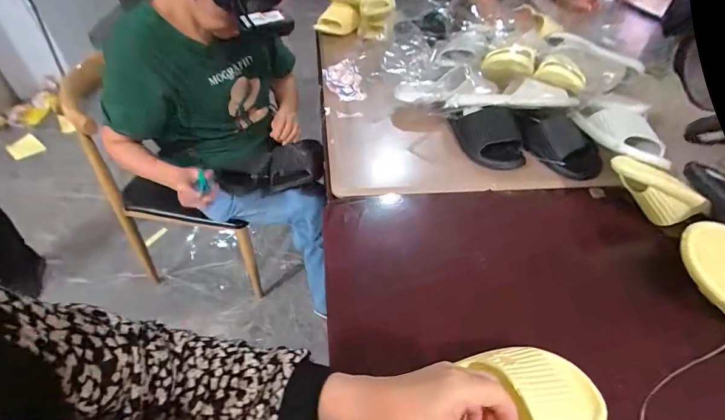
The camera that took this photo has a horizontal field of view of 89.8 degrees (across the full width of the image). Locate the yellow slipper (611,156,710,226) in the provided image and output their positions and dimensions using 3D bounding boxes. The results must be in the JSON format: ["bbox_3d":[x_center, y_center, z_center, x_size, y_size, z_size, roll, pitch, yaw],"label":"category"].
[{"bbox_3d":[0.480,-0.033,0.601,0.151,0.052,0.062,41,56,9],"label":"yellow slipper"}]

